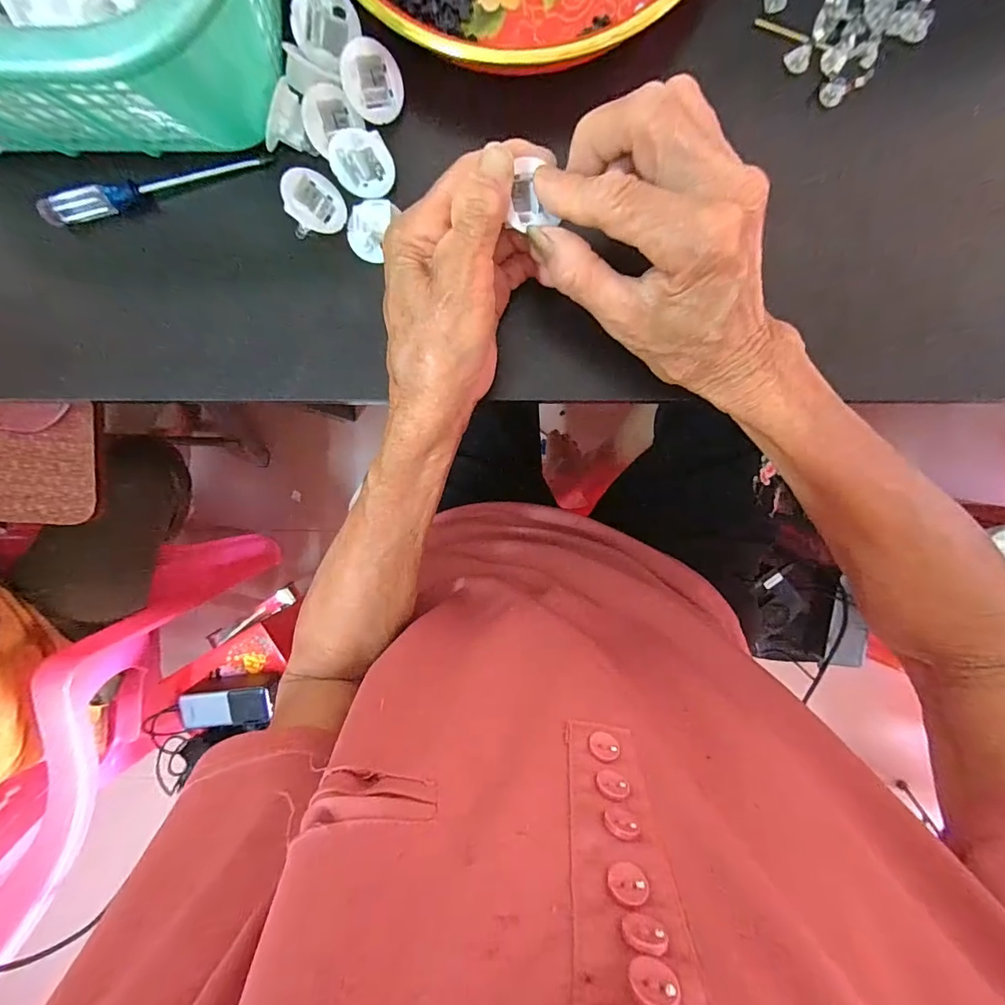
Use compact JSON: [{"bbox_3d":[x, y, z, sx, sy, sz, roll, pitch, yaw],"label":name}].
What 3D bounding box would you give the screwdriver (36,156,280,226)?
[{"bbox_3d":[-0.188,-0.172,0.246,0.120,0.017,0.012,-13,94,3],"label":"screwdriver"}]

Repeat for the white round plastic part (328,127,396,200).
[{"bbox_3d":[-0.073,-0.176,0.238,0.031,0.030,0.010,-4,57,-13],"label":"white round plastic part"}]

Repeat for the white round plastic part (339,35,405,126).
[{"bbox_3d":[-0.070,-0.217,0.238,0.032,0.016,0.032,-20,126,-31],"label":"white round plastic part"}]

